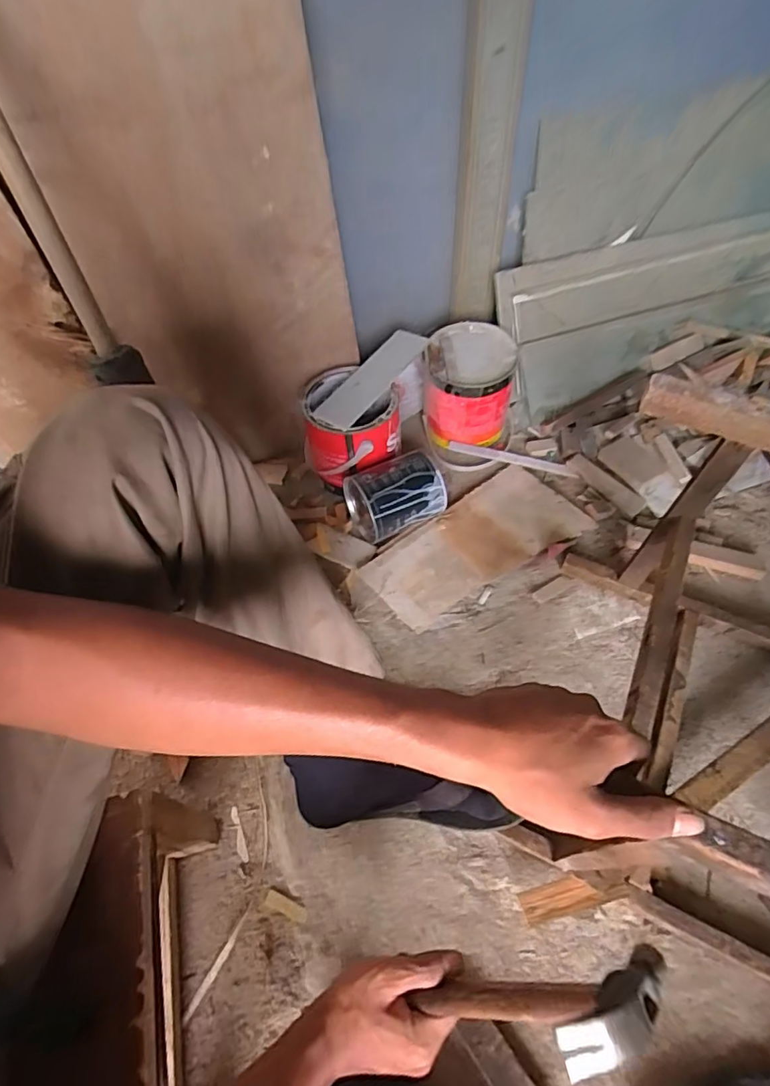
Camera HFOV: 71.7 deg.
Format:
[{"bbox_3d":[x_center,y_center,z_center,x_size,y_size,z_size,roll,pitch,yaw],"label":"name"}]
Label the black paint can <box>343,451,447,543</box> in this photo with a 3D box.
[{"bbox_3d":[0.016,-0.070,0.824,0.133,0.097,0.099,-26,58,-15],"label":"black paint can"}]

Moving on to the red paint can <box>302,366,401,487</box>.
[{"bbox_3d":[-0.055,-0.180,0.861,0.143,0.126,0.151,-1,55,1],"label":"red paint can"}]

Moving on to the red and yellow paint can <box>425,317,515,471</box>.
[{"bbox_3d":[0.144,-0.252,0.913,0.154,0.149,0.187,8,56,8],"label":"red and yellow paint can"}]

